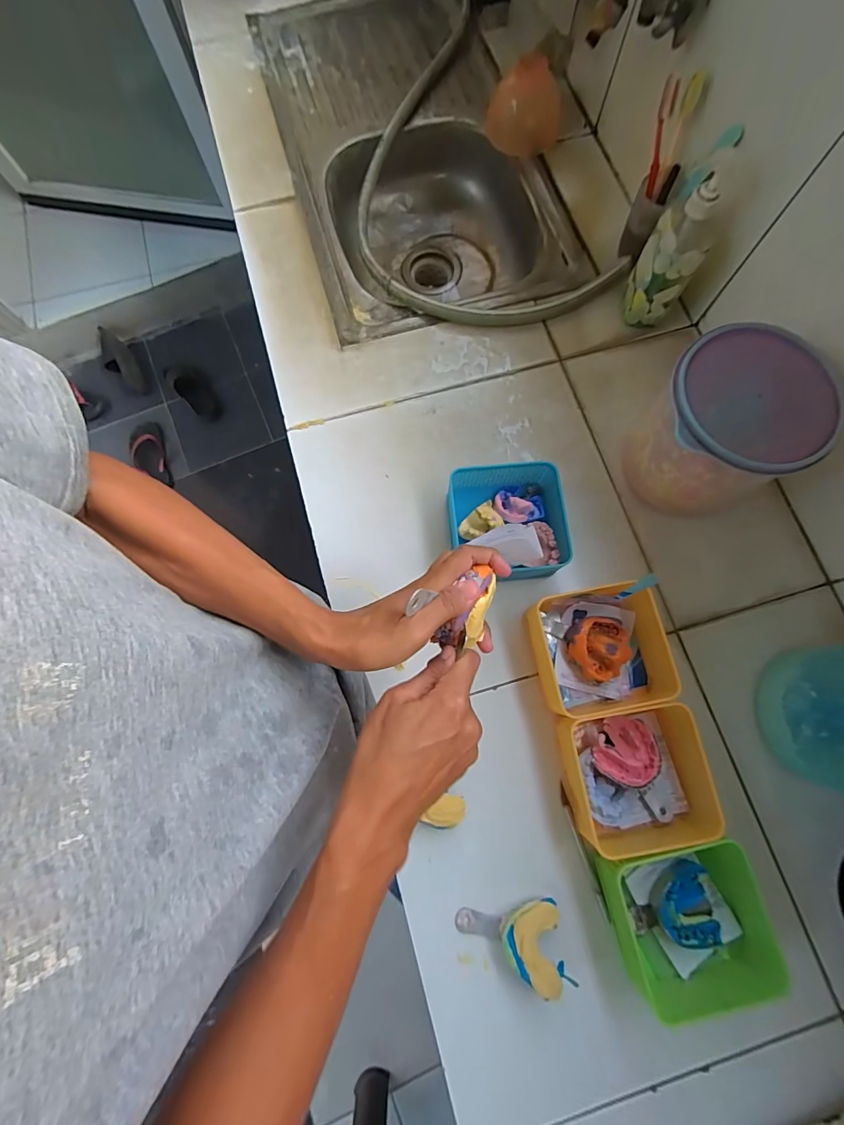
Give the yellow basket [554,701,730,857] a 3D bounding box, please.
[{"bbox_3d":[0.234,0.223,0.479,0.152,0.067,0.134,-9,76,-1],"label":"yellow basket"}]

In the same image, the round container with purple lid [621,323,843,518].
[{"bbox_3d":[0.336,-0.150,0.519,0.148,0.166,0.149,0,76,1],"label":"round container with purple lid"}]

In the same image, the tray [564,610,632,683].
[{"bbox_3d":[0.204,0.097,0.512,0.072,0.024,0.072,23,78,6],"label":"tray"}]

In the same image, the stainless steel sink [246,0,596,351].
[{"bbox_3d":[-0.031,-0.699,0.801,0.394,0.150,0.750,-16,77,-3],"label":"stainless steel sink"}]

